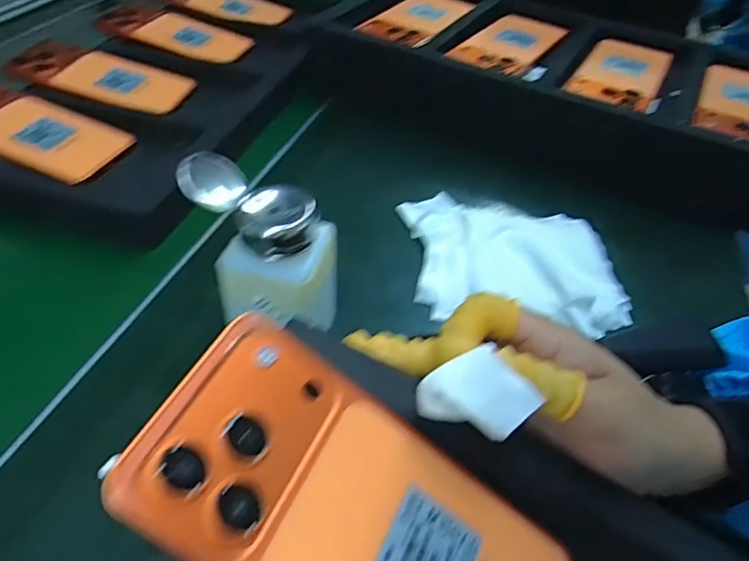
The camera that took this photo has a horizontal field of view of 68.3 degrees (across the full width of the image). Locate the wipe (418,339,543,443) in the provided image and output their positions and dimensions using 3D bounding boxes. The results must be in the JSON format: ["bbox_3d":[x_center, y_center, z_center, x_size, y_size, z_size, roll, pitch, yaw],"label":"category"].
[{"bbox_3d":[0.036,0.042,0.195,0.031,0.015,0.030,-27,58,-21],"label":"wipe"}]

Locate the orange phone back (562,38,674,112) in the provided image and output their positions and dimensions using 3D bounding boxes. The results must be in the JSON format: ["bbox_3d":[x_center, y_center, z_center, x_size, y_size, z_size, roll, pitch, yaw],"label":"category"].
[{"bbox_3d":[0.246,-0.209,0.549,0.078,0.012,0.153,25,49,20],"label":"orange phone back"}]

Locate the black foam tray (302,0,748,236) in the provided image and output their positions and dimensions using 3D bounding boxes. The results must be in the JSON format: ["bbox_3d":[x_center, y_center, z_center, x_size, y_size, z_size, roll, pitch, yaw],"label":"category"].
[{"bbox_3d":[0.200,-0.224,0.555,0.484,0.050,0.237,30,57,20],"label":"black foam tray"}]

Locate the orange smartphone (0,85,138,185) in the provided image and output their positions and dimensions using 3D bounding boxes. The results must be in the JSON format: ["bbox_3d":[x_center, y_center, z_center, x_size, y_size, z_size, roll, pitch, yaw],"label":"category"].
[{"bbox_3d":[-0.294,-0.130,0.468,0.160,0.007,0.074,22,49,5],"label":"orange smartphone"}]

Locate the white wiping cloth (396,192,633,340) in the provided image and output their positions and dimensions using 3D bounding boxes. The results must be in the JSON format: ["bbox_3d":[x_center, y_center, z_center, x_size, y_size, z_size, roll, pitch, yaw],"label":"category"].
[{"bbox_3d":[0.099,-0.020,0.402,0.151,0.028,0.125,5,52,2],"label":"white wiping cloth"}]

